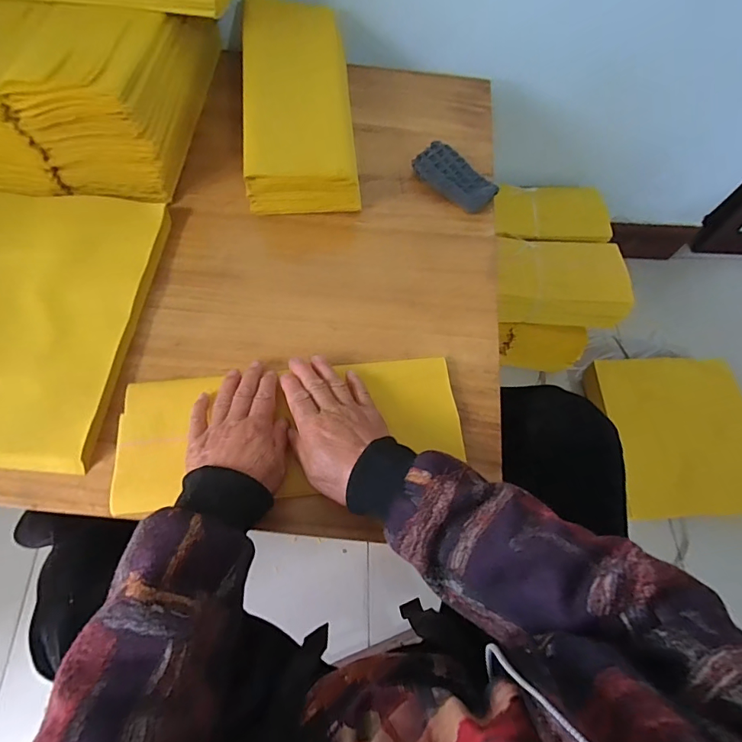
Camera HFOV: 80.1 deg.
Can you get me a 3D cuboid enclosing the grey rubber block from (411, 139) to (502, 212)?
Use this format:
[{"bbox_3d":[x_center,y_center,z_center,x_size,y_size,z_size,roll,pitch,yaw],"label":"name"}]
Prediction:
[{"bbox_3d":[0.106,-0.241,0.557,0.107,0.032,0.047,43,71,14],"label":"grey rubber block"}]

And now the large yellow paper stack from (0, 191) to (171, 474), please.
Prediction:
[{"bbox_3d":[-0.399,-0.065,0.454,0.308,0.030,0.308,5,67,-1],"label":"large yellow paper stack"}]

